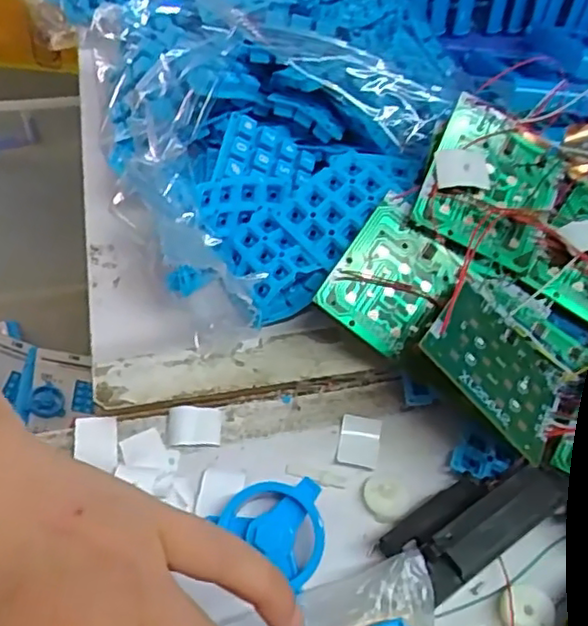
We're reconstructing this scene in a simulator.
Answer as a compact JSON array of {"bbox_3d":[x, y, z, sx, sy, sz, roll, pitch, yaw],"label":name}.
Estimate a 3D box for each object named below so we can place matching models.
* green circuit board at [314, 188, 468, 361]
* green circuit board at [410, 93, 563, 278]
[{"bbox_3d":[0.051,-0.017,0.336,0.057,0.004,0.068,37,76,-5],"label":"green circuit board"},{"bbox_3d":[0.106,-0.067,0.347,0.071,0.008,0.074,25,82,-9],"label":"green circuit board"}]

